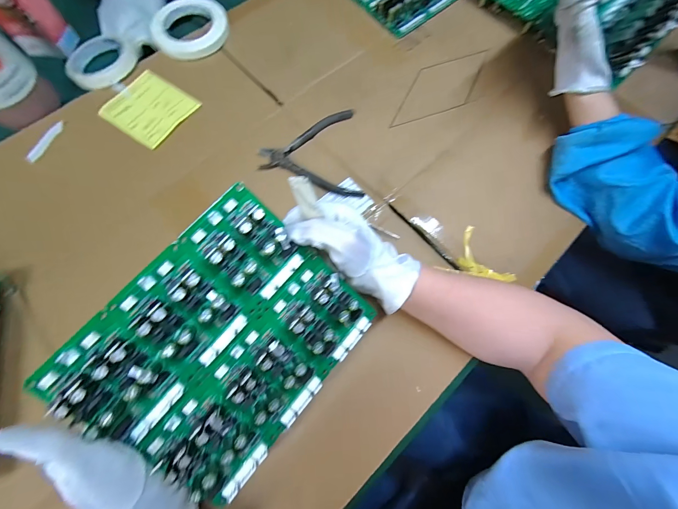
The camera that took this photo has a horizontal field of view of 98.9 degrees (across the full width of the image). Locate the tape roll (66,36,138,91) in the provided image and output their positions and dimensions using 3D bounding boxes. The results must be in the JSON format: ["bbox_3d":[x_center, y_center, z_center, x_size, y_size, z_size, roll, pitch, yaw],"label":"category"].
[{"bbox_3d":[-0.362,-0.290,0.434,0.100,0.020,0.094,0,74,-1],"label":"tape roll"}]

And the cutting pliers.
[{"bbox_3d":[-0.040,-0.135,0.399,0.134,0.016,0.132,-7,74,-3],"label":"cutting pliers"}]

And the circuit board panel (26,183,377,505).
[{"bbox_3d":[-0.087,0.072,0.238,0.171,0.024,0.202,44,76,-13],"label":"circuit board panel"}]

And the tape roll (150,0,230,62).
[{"bbox_3d":[-0.232,-0.357,0.455,0.113,0.014,0.121,0,74,-1],"label":"tape roll"}]

